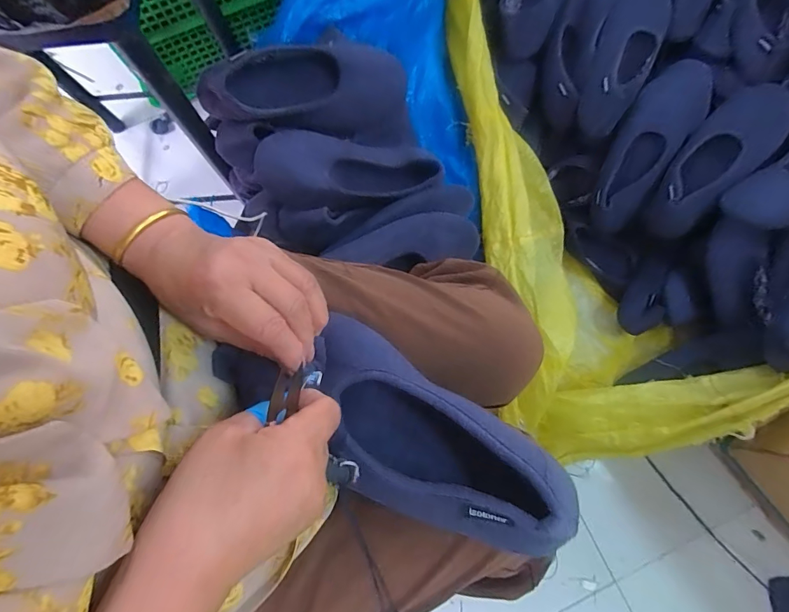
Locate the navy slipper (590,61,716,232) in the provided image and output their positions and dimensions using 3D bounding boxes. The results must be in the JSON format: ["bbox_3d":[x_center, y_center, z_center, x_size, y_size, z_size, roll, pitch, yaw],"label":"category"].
[{"bbox_3d":[0.419,-0.262,0.696,0.105,0.058,0.284,28,107,7],"label":"navy slipper"}]

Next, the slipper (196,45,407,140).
[{"bbox_3d":[-0.112,-0.273,0.529,0.248,0.069,0.095,-7,78,-13],"label":"slipper"}]

